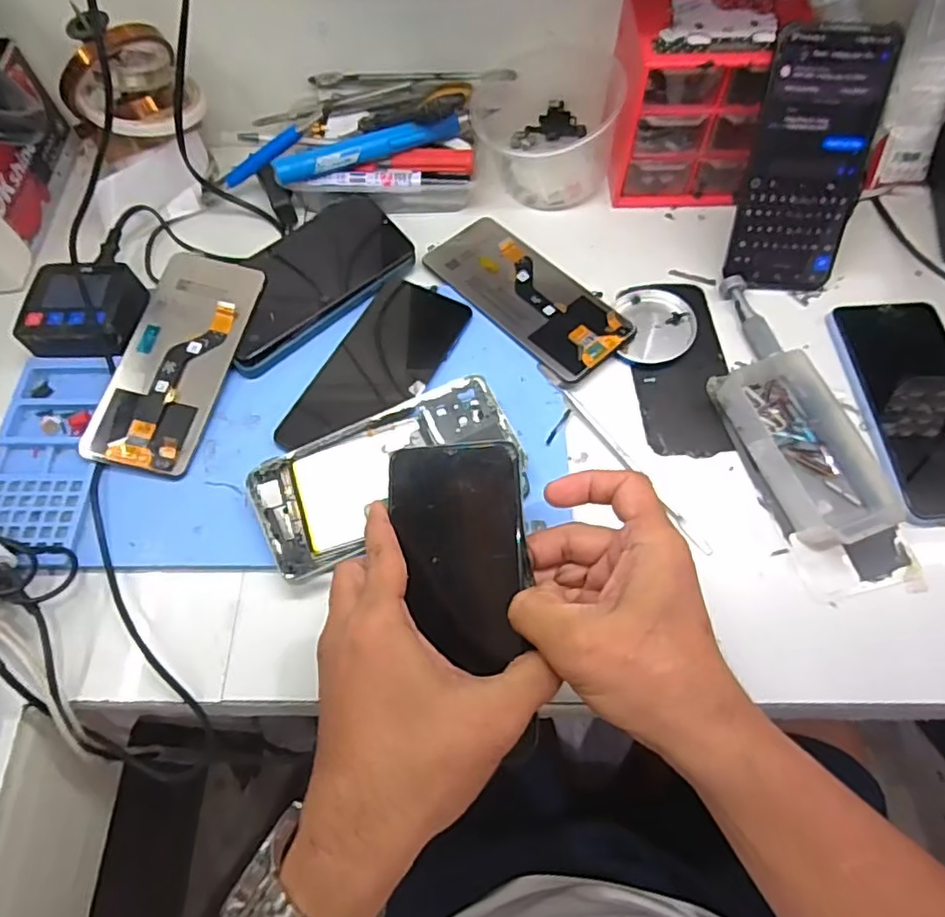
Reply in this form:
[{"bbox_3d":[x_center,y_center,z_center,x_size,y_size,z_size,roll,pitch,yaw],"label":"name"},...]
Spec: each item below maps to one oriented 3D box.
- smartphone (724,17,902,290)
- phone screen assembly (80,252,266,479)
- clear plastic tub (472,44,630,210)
[{"bbox_3d":[0.237,-0.207,0.432,0.080,0.167,0.010,3,30,2],"label":"smartphone"},{"bbox_3d":[-0.206,-0.069,0.424,0.073,0.007,0.164,14,71,4],"label":"phone screen assembly"},{"bbox_3d":[0.062,-0.279,0.512,0.113,0.069,0.108,0,66,0],"label":"clear plastic tub"}]

